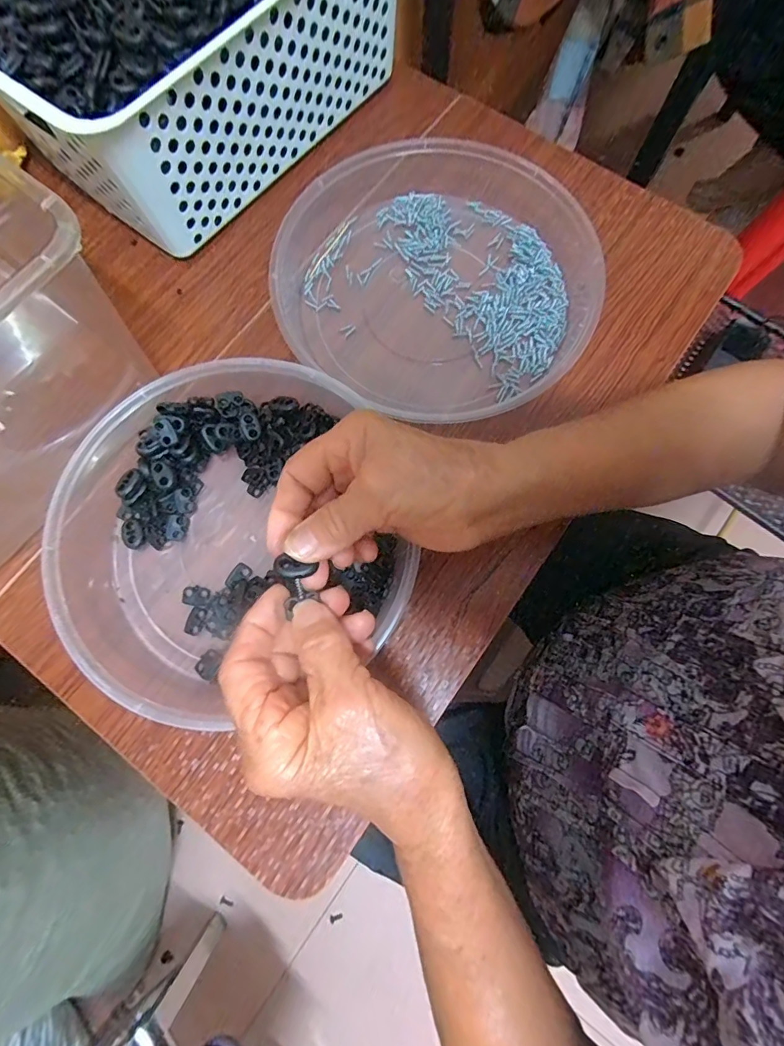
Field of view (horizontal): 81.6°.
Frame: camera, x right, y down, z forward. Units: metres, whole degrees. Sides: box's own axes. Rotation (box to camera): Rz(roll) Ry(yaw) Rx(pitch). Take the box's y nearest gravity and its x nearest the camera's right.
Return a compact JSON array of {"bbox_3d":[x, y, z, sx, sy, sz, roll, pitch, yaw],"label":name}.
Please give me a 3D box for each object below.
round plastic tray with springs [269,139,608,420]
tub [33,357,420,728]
[{"bbox_3d":[0.035,-0.186,0.344,0.230,0.039,0.220,0,79,1],"label":"round plastic tray with springs"},{"bbox_3d":[-0.100,0.005,0.296,0.228,0.049,0.221,0,77,0],"label":"tub"}]

